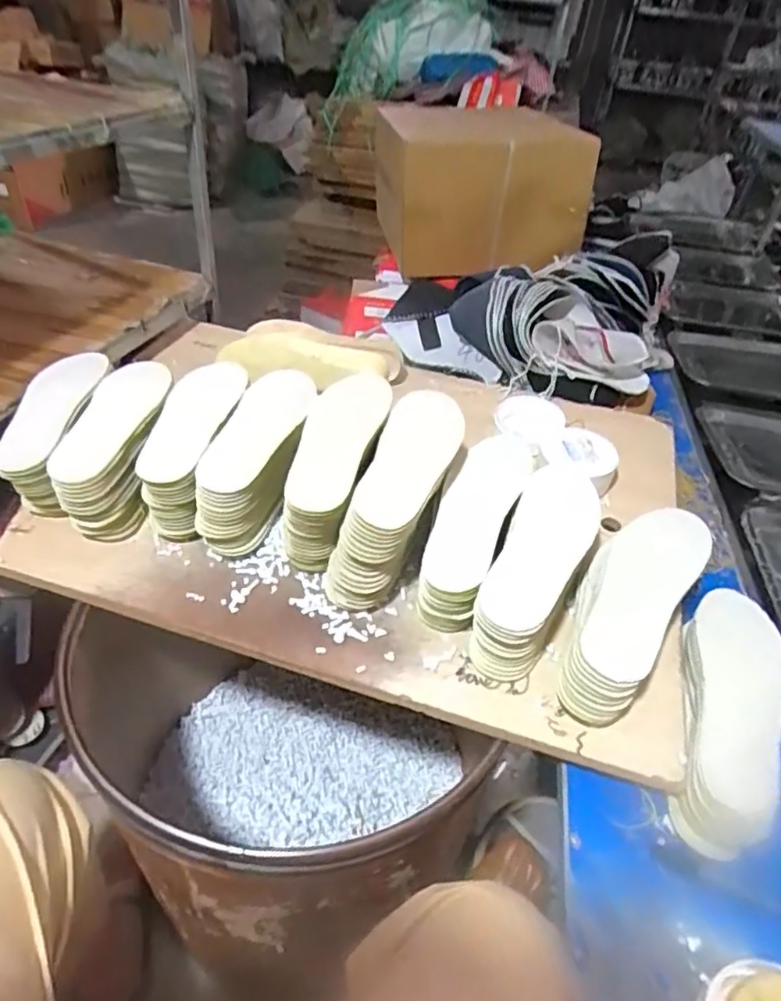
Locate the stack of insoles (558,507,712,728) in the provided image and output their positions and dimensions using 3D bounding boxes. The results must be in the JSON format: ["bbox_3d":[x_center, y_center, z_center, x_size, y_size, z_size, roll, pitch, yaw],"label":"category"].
[{"bbox_3d":[0.248,0.111,0.641,0.096,0.095,0.261,30,46,24],"label":"stack of insoles"}]

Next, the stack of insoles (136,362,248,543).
[{"bbox_3d":[-0.250,-0.066,0.787,0.087,0.121,0.249,7,41,-1],"label":"stack of insoles"}]

